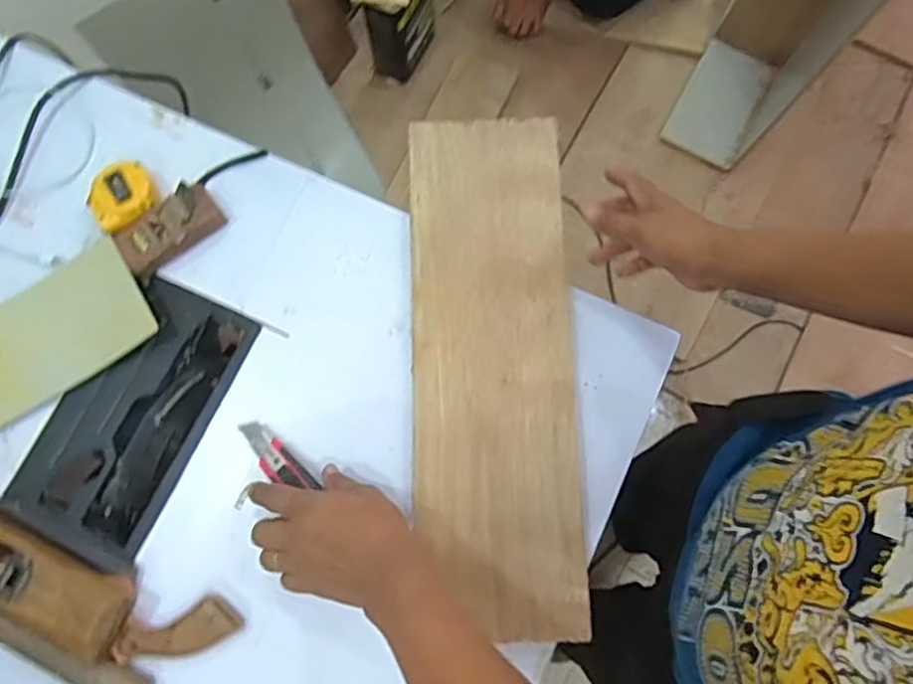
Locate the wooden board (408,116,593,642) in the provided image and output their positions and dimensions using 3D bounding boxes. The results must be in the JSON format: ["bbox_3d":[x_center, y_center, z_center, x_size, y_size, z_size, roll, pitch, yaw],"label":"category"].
[{"bbox_3d":[0.034,0.014,0.634,0.155,0.023,0.486,-4,77,0],"label":"wooden board"}]

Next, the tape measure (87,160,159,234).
[{"bbox_3d":[-0.331,-0.143,0.670,0.067,0.028,0.061,-34,78,-6],"label":"tape measure"}]

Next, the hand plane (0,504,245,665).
[{"bbox_3d":[-0.361,0.215,0.591,0.337,0.042,0.087,21,78,6],"label":"hand plane"}]

